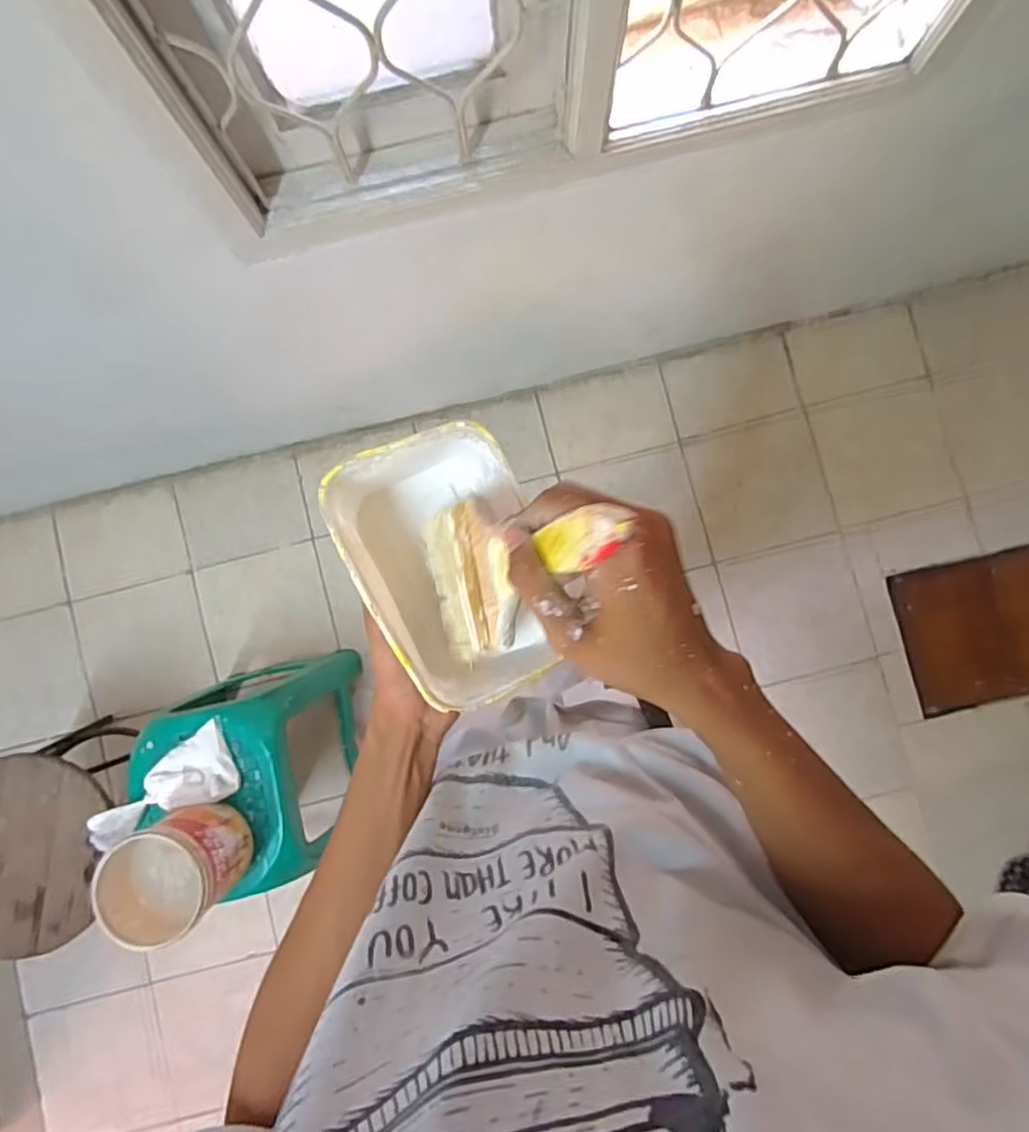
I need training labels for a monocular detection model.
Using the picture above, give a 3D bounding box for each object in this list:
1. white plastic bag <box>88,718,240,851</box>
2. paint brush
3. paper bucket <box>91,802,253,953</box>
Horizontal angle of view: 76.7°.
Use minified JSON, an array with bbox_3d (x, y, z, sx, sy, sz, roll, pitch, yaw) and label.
[{"bbox_3d":[-0.554,0.344,1.024,0.220,0.053,0.116,-24,86,0],"label":"white plastic bag"},{"bbox_3d":[-0.003,0.000,0.363,0.016,0.200,0.095,-5,83,-30],"label":"paint brush"},{"bbox_3d":[-0.489,0.441,0.950,0.166,0.155,0.144,-33,86,-1],"label":"paper bucket"}]

